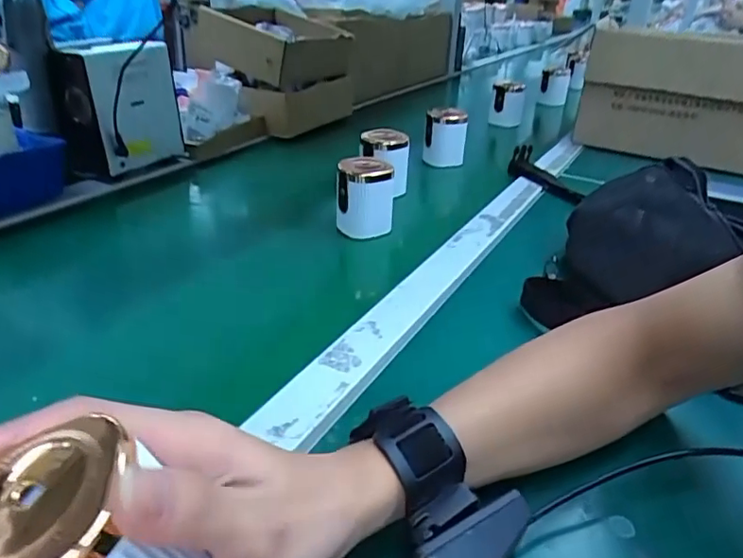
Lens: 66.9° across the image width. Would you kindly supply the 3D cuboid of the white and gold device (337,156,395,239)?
[{"bbox_3d":[-0.007,-0.085,0.590,0.058,0.076,0.050,3,30,-2],"label":"white and gold device"}]

